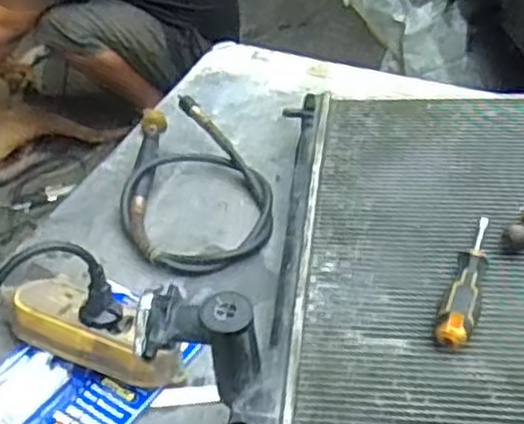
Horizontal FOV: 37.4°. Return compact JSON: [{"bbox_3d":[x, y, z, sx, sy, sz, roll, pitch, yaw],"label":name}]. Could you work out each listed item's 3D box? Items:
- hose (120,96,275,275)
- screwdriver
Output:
[{"bbox_3d":[-0.086,-0.040,0.821,0.154,0.040,0.268,-19,43,-14],"label":"hose"},{"bbox_3d":[0.170,0.051,0.626,0.027,0.029,0.147,14,45,20],"label":"screwdriver"}]

